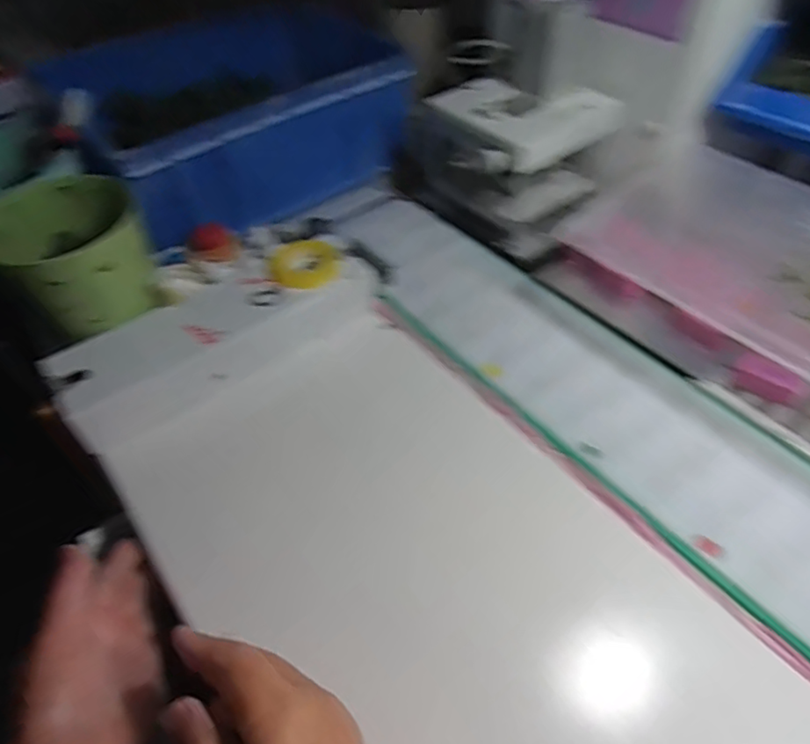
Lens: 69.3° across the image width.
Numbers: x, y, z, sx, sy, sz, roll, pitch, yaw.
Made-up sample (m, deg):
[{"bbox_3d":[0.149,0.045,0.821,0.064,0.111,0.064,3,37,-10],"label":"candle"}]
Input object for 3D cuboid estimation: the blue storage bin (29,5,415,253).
[{"bbox_3d":[-0.182,-0.279,0.649,0.351,0.123,0.252,-33,54,-24],"label":"blue storage bin"}]

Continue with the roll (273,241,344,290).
[{"bbox_3d":[-0.085,-0.094,0.502,0.057,0.009,0.060,-1,48,1],"label":"roll"}]

